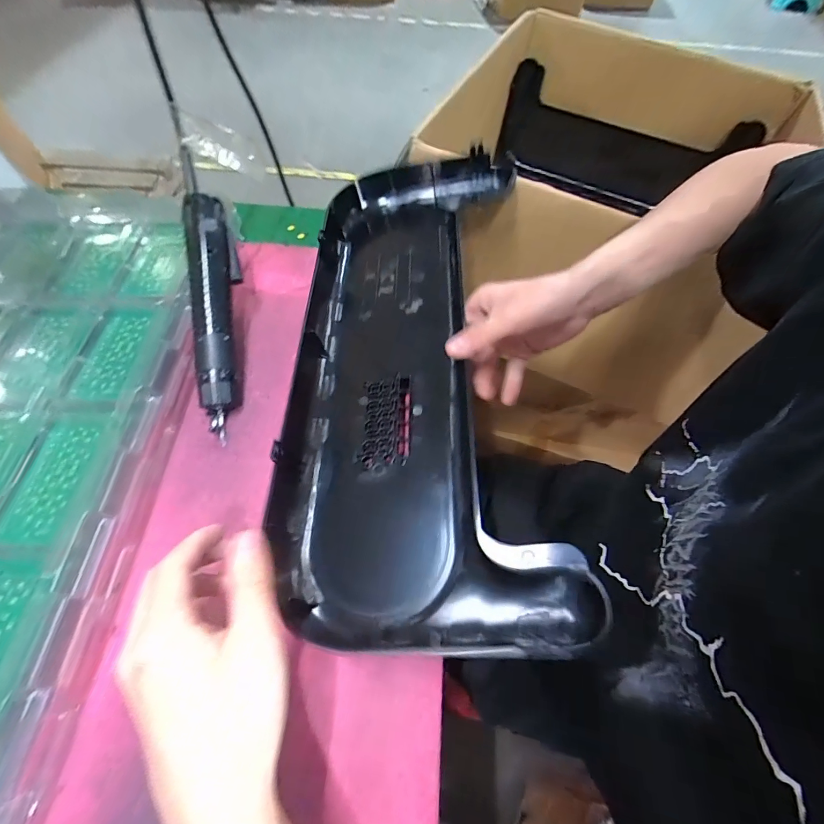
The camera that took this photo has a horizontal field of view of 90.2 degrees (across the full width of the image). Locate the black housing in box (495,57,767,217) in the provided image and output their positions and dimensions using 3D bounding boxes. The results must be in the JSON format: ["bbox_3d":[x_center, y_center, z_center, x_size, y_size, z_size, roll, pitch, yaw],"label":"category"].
[{"bbox_3d":[0.421,-0.573,0.886,0.459,0.208,0.069,23,62,10],"label":"black housing in box"}]

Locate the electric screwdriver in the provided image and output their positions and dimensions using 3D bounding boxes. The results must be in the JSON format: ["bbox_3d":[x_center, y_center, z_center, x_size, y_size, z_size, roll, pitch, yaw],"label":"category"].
[{"bbox_3d":[-0.177,-0.090,0.370,0.035,0.031,0.216,-6,85,-6],"label":"electric screwdriver"}]

